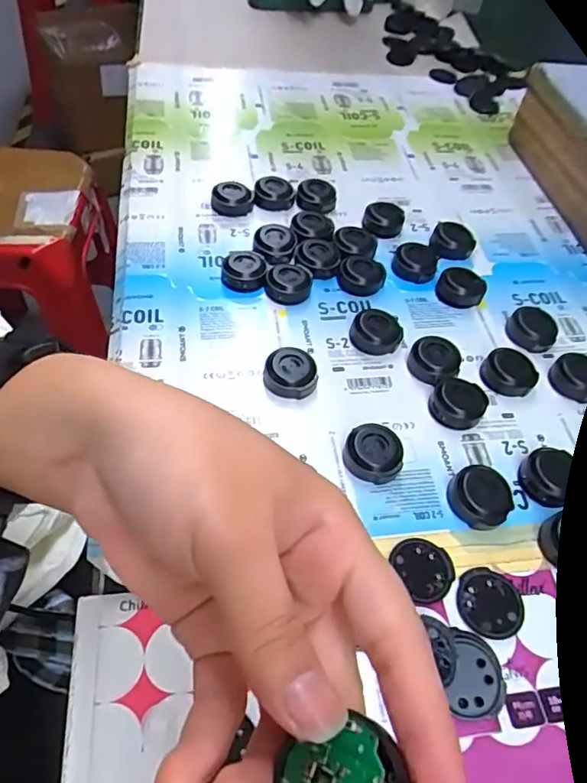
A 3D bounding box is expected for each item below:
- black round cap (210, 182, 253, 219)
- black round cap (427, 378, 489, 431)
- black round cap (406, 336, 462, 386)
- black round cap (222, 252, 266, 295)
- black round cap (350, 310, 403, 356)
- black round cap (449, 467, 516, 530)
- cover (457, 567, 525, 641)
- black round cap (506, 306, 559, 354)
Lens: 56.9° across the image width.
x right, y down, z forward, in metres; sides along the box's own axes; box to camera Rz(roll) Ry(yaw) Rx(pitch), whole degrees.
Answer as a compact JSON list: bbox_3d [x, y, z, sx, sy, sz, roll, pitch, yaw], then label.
[{"bbox_3d":[-0.045,-0.141,0.400,0.029,0.014,0.029,2,54,-3],"label":"black round cap"},{"bbox_3d":[0.093,0.007,0.307,0.030,0.008,0.030,2,54,-3],"label":"black round cap"},{"bbox_3d":[0.085,-0.019,0.324,0.029,0.011,0.034,25,56,14],"label":"black round cap"},{"bbox_3d":[-0.032,-0.080,0.357,0.027,0.013,0.031,4,54,-1],"label":"black round cap"},{"bbox_3d":[0.051,-0.037,0.334,0.031,0.013,0.027,13,54,5],"label":"black round cap"},{"bbox_3d":[0.096,0.051,0.272,0.034,0.014,0.029,-34,63,-25],"label":"black round cap"},{"bbox_3d":[0.090,0.096,0.245,0.030,0.004,0.029,2,54,-3],"label":"cover"},{"bbox_3d":[0.152,-0.039,0.346,0.030,0.012,0.031,2,54,-3],"label":"black round cap"}]

